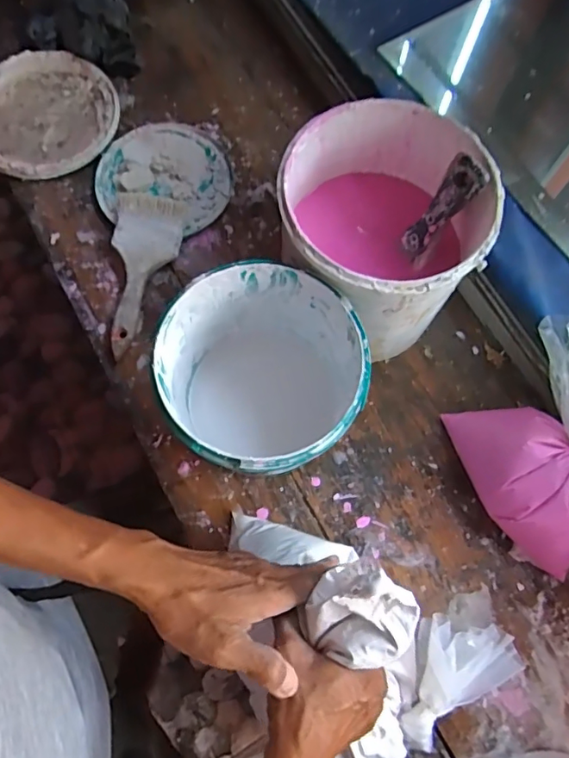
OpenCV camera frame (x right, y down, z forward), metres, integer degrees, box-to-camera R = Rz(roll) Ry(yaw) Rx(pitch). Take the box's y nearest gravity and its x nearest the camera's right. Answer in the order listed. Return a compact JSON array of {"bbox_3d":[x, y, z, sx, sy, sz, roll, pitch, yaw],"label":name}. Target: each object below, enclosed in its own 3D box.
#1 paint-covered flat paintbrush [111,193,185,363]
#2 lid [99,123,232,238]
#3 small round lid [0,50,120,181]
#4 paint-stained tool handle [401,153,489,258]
[{"bbox_3d":[-0.157,-0.121,0.589,0.074,0.025,0.190,1,73,0],"label":"paint-covered flat paintbrush"},{"bbox_3d":[-0.145,-0.251,0.631,0.157,0.017,0.148,0,73,0],"label":"lid"},{"bbox_3d":[-0.303,-0.337,0.655,0.175,0.009,0.182,0,73,0],"label":"small round lid"},{"bbox_3d":[0.137,-0.149,0.462,0.011,0.102,0.029,-23,73,-32],"label":"paint-stained tool handle"}]

